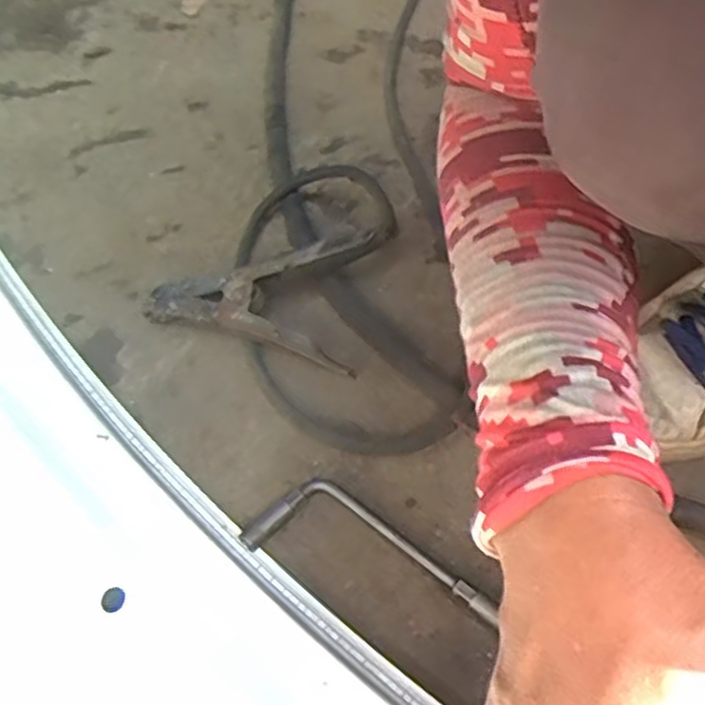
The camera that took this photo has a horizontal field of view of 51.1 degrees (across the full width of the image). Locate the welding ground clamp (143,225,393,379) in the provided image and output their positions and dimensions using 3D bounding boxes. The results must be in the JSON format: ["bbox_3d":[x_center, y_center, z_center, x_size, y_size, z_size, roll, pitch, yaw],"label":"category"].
[{"bbox_3d":[-0.059,-0.048,0.540,0.157,0.045,0.109,17,61,14],"label":"welding ground clamp"}]

